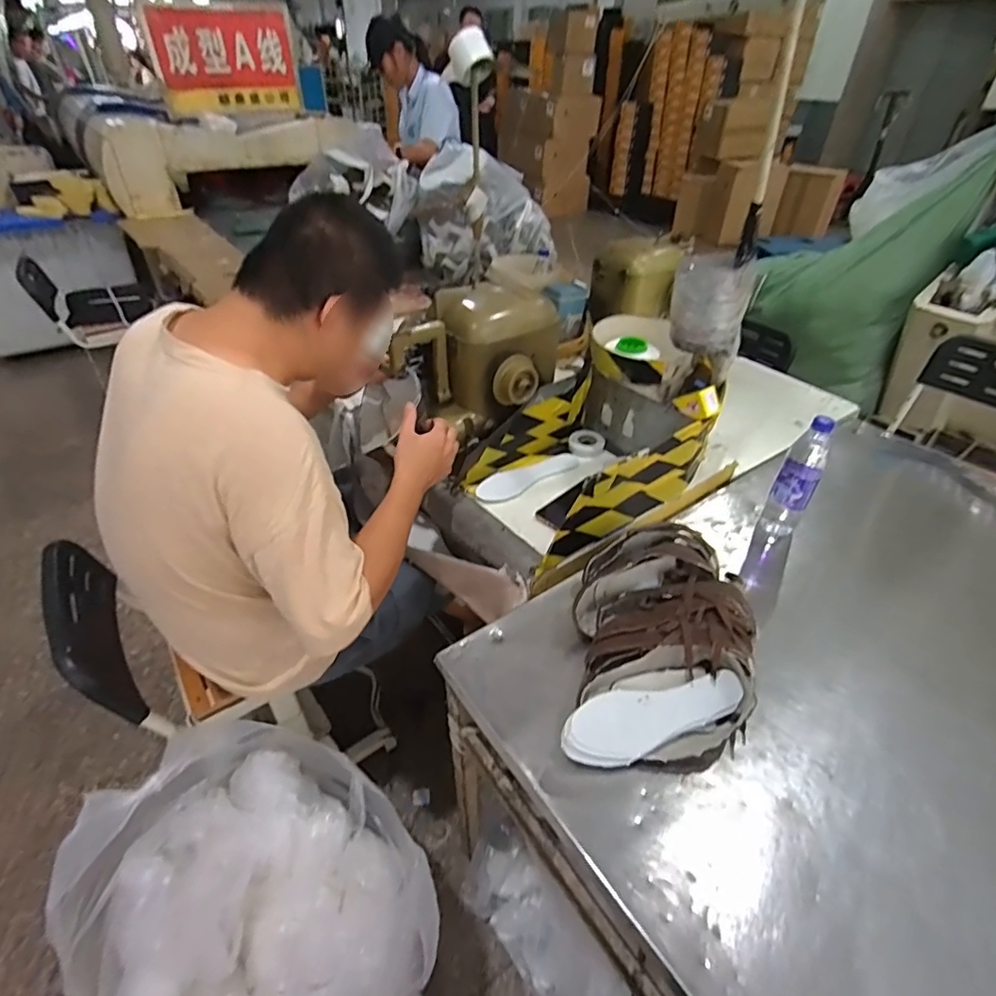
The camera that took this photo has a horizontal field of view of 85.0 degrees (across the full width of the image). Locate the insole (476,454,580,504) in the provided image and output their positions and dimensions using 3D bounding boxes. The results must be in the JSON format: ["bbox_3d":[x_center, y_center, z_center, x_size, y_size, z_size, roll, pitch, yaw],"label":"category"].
[{"bbox_3d":[0.059,-0.043,1.069,0.223,0.010,0.071,-23,45,-26],"label":"insole"}]

